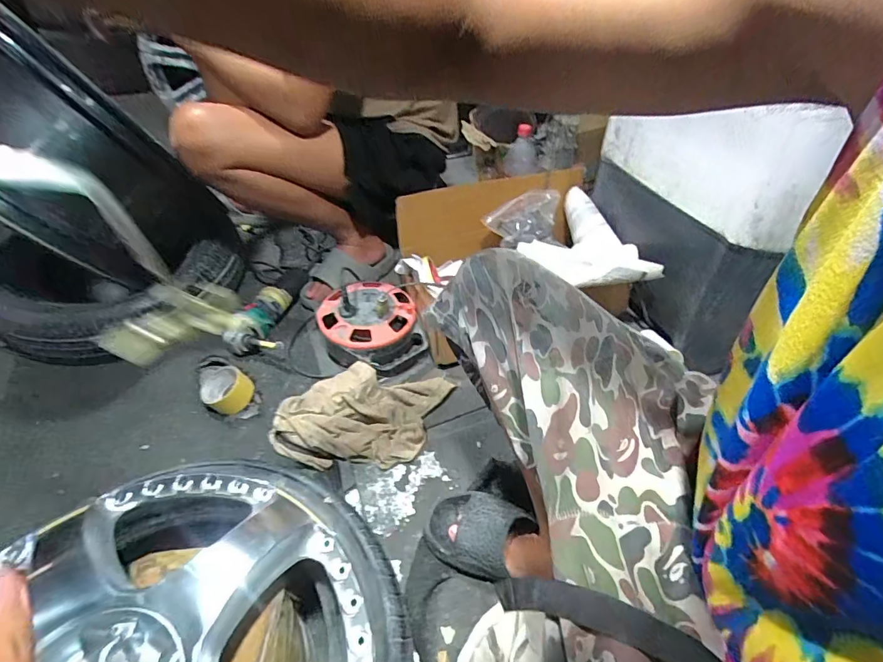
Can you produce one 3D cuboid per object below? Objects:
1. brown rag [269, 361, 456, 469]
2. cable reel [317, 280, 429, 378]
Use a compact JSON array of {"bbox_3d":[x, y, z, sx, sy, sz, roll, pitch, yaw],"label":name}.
[{"bbox_3d":[-0.149,0.148,0.818,0.313,0.054,0.201,2,45,5],"label":"brown rag"},{"bbox_3d":[-0.149,-0.006,0.931,0.202,0.106,0.228,-20,47,-16],"label":"cable reel"}]

